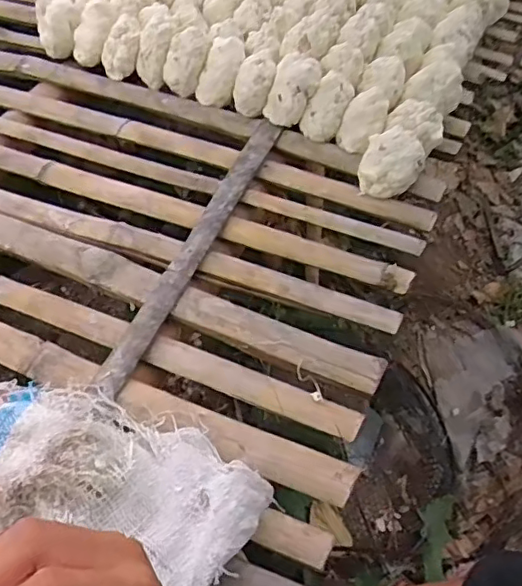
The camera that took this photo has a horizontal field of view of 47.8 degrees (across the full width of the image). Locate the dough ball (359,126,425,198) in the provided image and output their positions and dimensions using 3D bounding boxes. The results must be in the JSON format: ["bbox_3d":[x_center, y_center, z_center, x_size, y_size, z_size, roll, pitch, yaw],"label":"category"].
[{"bbox_3d":[0.176,-0.173,0.794,0.080,0.066,0.070,13,53,6],"label":"dough ball"}]

